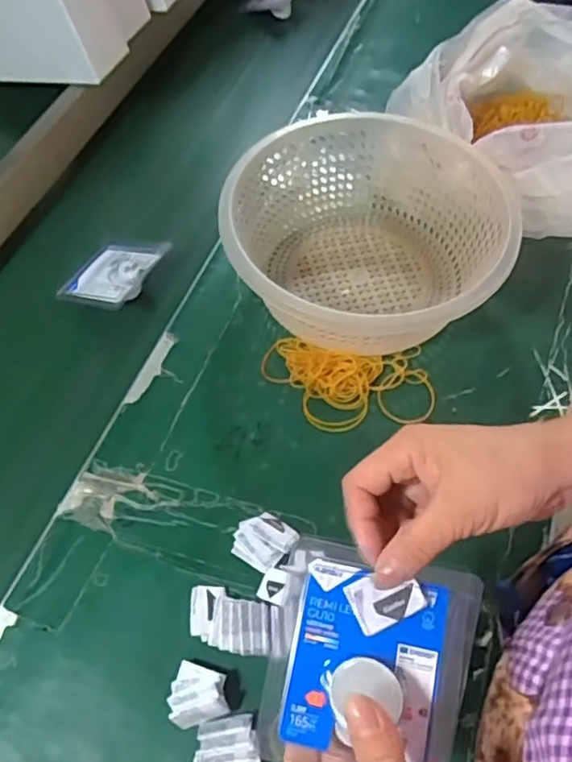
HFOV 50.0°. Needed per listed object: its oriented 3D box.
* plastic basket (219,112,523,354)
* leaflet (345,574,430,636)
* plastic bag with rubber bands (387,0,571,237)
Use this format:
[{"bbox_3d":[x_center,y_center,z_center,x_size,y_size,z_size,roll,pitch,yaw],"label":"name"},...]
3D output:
[{"bbox_3d":[0.075,-0.134,0.609,0.252,0.110,0.260,-1,59,1],"label":"plastic basket"},{"bbox_3d":[0.051,0.111,0.316,0.036,0.006,0.026,-21,60,-10],"label":"leaflet"},{"bbox_3d":[0.276,-0.275,0.674,0.267,0.133,0.225,-29,62,-15],"label":"plastic bag with rubber bands"}]

